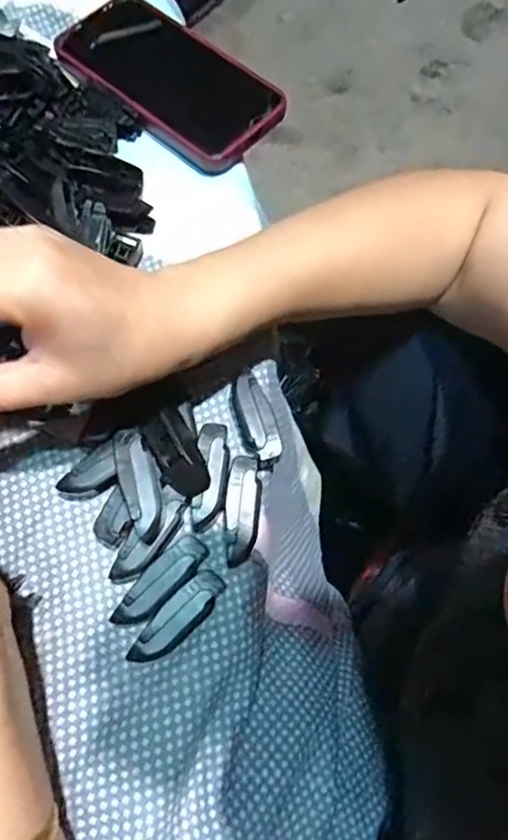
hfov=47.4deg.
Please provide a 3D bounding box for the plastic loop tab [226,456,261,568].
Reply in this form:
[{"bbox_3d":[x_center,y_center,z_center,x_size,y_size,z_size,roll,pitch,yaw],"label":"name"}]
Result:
[{"bbox_3d":[-0.006,0.045,0.291,0.017,0.008,0.054,3,72,1],"label":"plastic loop tab"}]

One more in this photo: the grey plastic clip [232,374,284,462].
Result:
[{"bbox_3d":[0.000,0.000,0.312,0.017,0.017,0.046,-21,73,-6],"label":"grey plastic clip"}]

